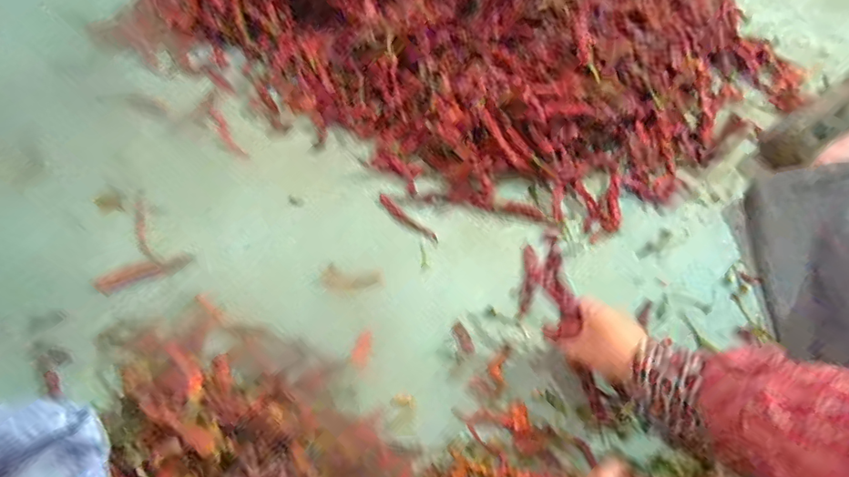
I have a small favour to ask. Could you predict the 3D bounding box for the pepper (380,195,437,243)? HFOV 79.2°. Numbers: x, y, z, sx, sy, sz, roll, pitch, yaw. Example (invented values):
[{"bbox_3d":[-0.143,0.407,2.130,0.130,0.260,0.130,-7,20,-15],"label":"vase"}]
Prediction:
[{"bbox_3d":[-0.023,-0.025,0.649,0.100,0.004,0.017,38,64,21],"label":"pepper"}]

